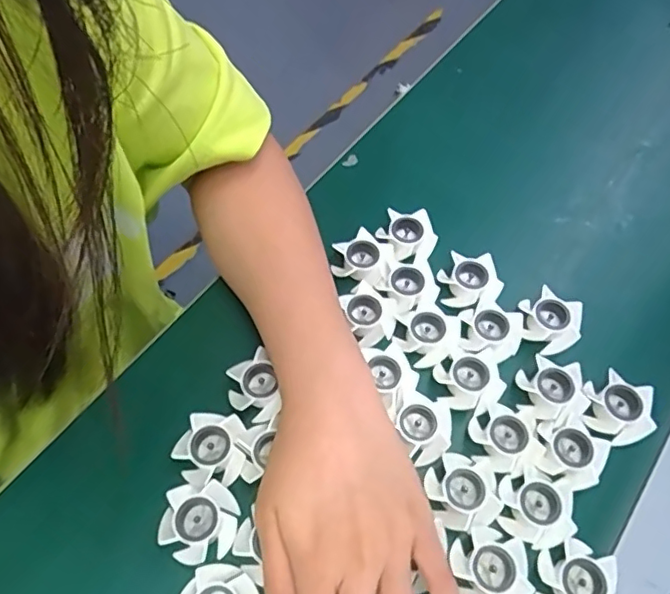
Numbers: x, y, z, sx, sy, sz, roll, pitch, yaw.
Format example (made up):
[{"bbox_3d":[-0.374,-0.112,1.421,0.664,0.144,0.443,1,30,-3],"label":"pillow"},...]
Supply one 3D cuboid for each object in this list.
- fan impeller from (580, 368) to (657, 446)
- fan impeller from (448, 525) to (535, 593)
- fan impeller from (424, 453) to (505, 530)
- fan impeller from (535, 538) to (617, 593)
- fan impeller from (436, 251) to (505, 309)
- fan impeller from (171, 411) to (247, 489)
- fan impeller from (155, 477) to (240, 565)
[{"bbox_3d":[0.172,0.067,0.347,0.035,0.017,0.041,2,61,0],"label":"fan impeller"},{"bbox_3d":[0.083,0.145,0.303,0.037,0.015,0.039,1,61,-1],"label":"fan impeller"},{"bbox_3d":[0.072,0.109,0.322,0.040,0.015,0.039,1,61,-1],"label":"fan impeller"},{"bbox_3d":[0.129,0.152,0.302,0.039,0.018,0.040,13,62,6],"label":"fan impeller"},{"bbox_3d":[0.092,-0.011,0.393,0.037,0.017,0.037,-2,61,-2],"label":"fan impeller"},{"bbox_3d":[-0.072,0.088,0.331,0.039,0.015,0.040,2,63,-3],"label":"fan impeller"},{"bbox_3d":[-0.074,0.124,0.314,0.039,0.017,0.040,1,61,-1],"label":"fan impeller"}]

